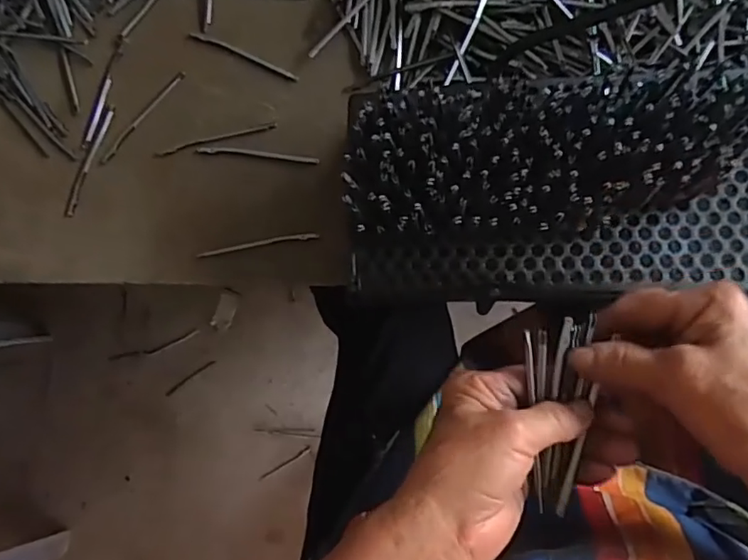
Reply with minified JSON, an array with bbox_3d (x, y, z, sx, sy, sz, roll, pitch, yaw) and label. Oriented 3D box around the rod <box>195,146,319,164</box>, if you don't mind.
[{"bbox_3d":[-0.099,-0.108,0.478,0.106,0.007,0.008,7,88,7],"label":"rod"}]

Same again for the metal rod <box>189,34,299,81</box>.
[{"bbox_3d":[-0.114,-0.197,0.490,0.107,0.004,0.006,26,91,7],"label":"metal rod"}]

